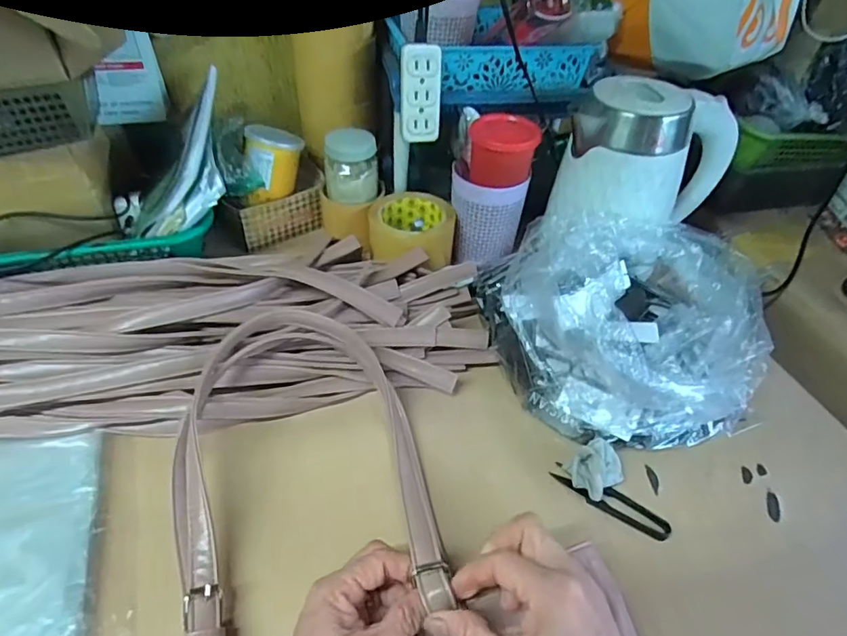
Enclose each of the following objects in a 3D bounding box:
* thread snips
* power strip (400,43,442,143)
[{"bbox_3d":[0.155,0.152,0.439,0.098,0.011,0.025,23,45,19],"label":"thread snips"},{"bbox_3d":[-0.003,-0.244,0.575,0.044,0.095,0.017,-2,44,-6],"label":"power strip"}]

